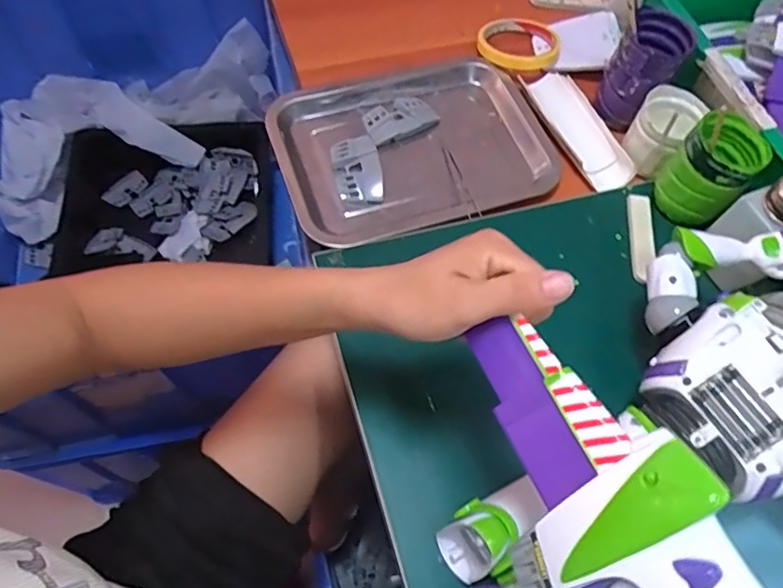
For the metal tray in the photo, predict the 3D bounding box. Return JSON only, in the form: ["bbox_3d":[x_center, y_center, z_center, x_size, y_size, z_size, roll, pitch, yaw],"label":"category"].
[{"bbox_3d":[0.019,-0.143,0.560,0.251,0.022,0.185,-16,64,-12],"label":"metal tray"}]

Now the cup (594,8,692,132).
[{"bbox_3d":[0.240,-0.217,0.556,0.057,0.084,0.071,28,64,12],"label":"cup"}]

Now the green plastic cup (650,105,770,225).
[{"bbox_3d":[0.276,-0.105,0.500,0.068,0.085,0.069,-40,71,-22],"label":"green plastic cup"}]

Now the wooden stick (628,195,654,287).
[{"bbox_3d":[0.221,-0.051,0.510,0.020,0.009,0.083,7,61,1],"label":"wooden stick"}]

